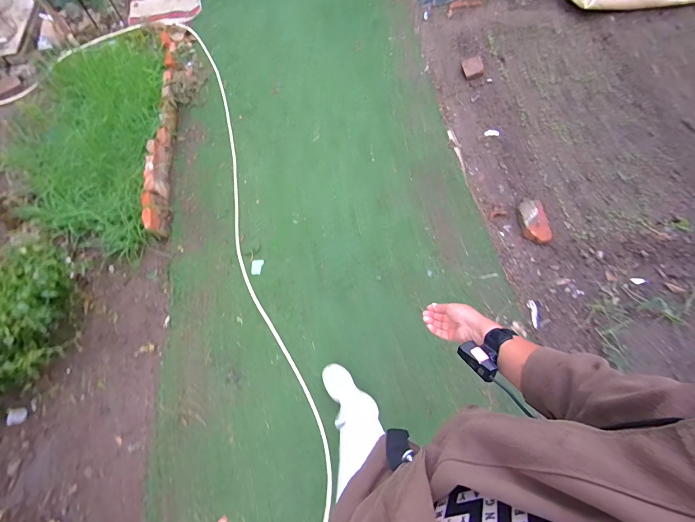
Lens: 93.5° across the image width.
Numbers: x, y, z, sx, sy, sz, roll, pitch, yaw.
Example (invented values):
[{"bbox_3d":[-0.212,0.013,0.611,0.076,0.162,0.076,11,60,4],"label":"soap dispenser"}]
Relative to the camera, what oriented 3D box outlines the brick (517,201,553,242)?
[{"bbox_3d":[0.924,-0.200,1.599,0.121,0.058,0.231,-12,67,-4],"label":"brick"}]

